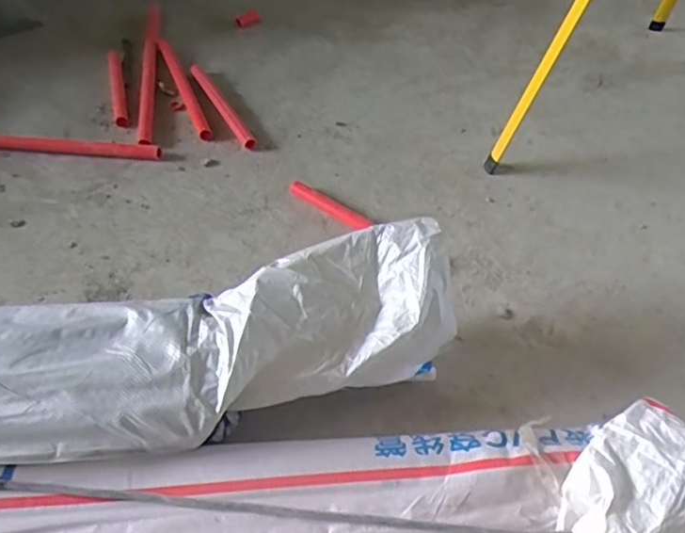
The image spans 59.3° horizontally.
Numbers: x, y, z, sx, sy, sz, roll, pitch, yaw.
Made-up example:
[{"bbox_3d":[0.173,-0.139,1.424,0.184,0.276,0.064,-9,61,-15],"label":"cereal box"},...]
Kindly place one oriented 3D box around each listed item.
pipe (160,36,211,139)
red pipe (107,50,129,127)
[{"bbox_3d":[-0.265,-0.299,0.995,0.021,0.021,0.283,-21,53,-13],"label":"pipe"},{"bbox_3d":[-0.373,-0.298,0.992,0.023,0.015,0.202,-15,52,-9],"label":"red pipe"}]

